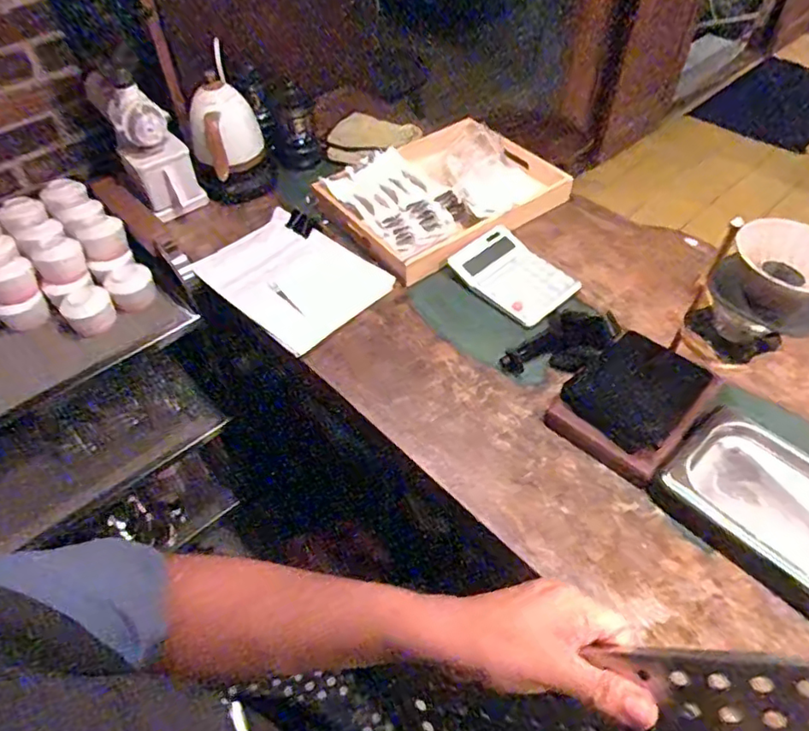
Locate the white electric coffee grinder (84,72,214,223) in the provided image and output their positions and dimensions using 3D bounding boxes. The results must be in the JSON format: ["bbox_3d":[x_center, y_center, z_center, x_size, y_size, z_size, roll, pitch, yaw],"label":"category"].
[{"bbox_3d":[-0.469,-0.395,1.087,0.114,0.218,0.107,-27,54,-20],"label":"white electric coffee grinder"}]

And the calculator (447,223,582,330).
[{"bbox_3d":[0.183,-0.154,0.993,0.133,0.014,0.192,-41,68,-16],"label":"calculator"}]

